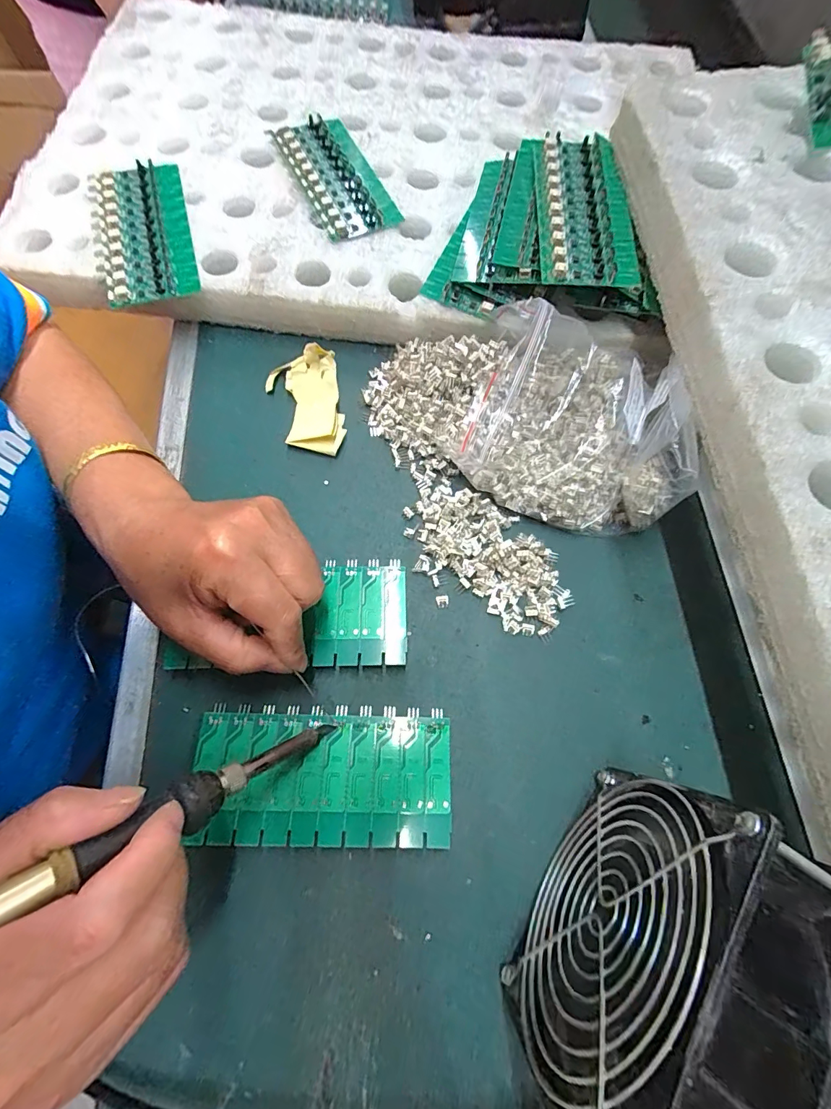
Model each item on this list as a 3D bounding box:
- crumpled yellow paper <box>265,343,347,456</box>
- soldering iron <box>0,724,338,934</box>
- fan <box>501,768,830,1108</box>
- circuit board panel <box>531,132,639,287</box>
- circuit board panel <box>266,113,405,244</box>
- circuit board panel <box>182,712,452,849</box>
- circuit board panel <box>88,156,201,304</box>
[{"bbox_3d":[-0.078,-0.110,0.311,0.049,0.024,0.078,-15,72,-7],"label":"crumpled yellow paper"},{"bbox_3d":[-0.117,0.111,0.162,0.211,0.021,0.019,-11,66,-50],"label":"soldering iron"},{"bbox_3d":[0.087,0.159,0.171,0.049,0.123,0.129,34,73,9],"label":"fan"},{"bbox_3d":[0.114,-0.244,0.301,0.061,0.010,0.145,-1,71,2],"label":"circuit board panel"},{"bbox_3d":[-0.066,-0.311,0.354,0.062,0.009,0.141,-24,74,-10],"label":"circuit board panel"},{"bbox_3d":[-0.051,0.123,0.237,0.137,0.013,0.060,2,71,-2],"label":"circuit board panel"},{"bbox_3d":[-0.204,-0.244,0.323,0.066,0.007,0.131,-18,73,-8],"label":"circuit board panel"}]

